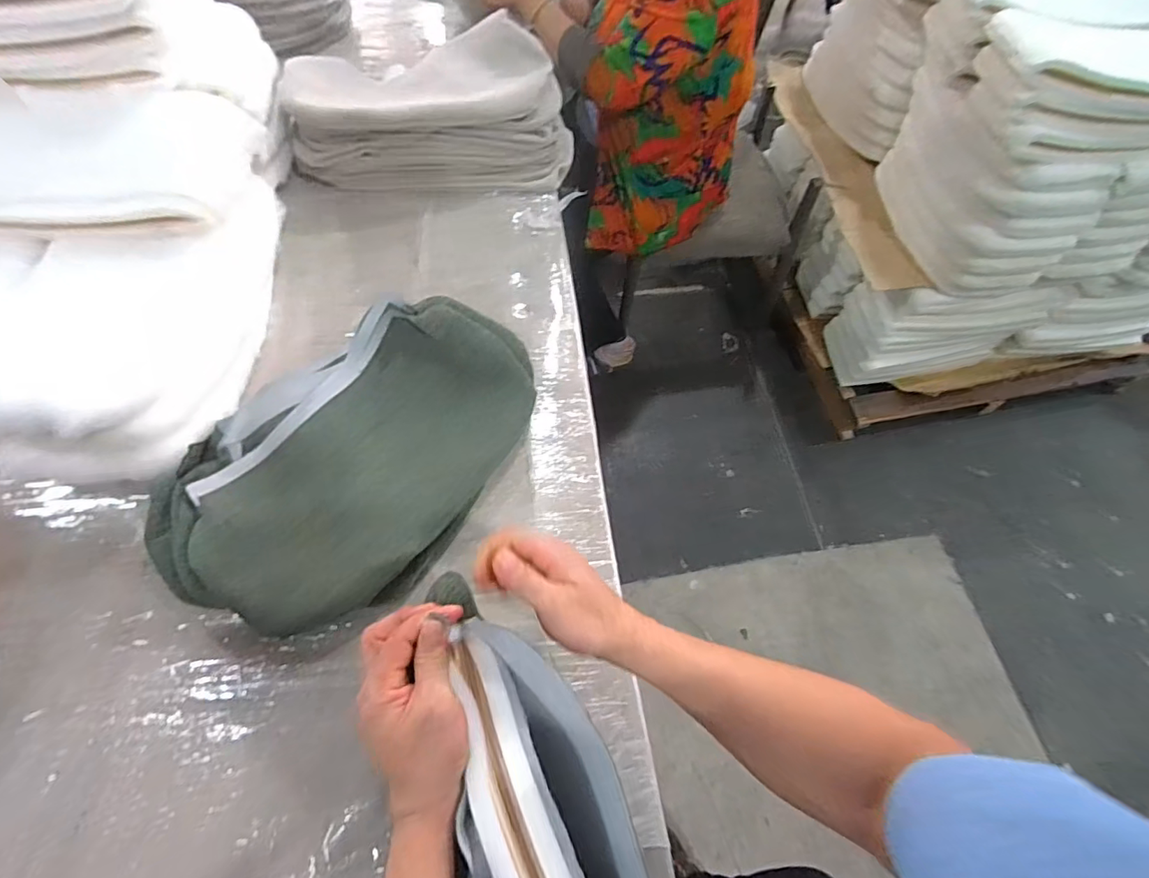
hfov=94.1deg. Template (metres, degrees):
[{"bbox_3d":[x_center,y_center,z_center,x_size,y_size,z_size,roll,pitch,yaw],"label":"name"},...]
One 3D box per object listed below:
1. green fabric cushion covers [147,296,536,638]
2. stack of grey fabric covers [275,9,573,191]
[{"bbox_3d":[-0.284,0.002,0.690,0.340,0.064,0.482,28,65,11],"label":"green fabric cushion covers"},{"bbox_3d":[-0.250,-0.576,0.949,0.477,0.154,0.245,-2,63,-4],"label":"stack of grey fabric covers"}]

